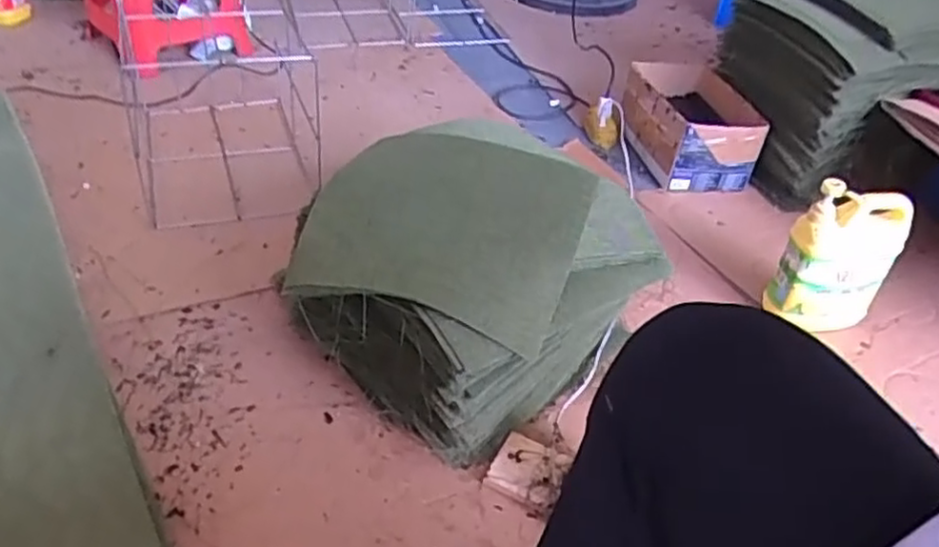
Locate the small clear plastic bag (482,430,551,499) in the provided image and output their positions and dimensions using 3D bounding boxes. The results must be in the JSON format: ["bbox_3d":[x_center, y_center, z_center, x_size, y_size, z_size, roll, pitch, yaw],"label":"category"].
[{"bbox_3d":[0.058,0.222,0.846,0.056,0.017,0.080,21,42,17],"label":"small clear plastic bag"}]

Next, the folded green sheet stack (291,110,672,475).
[{"bbox_3d":[-0.007,0.008,0.922,0.365,0.243,0.340,-28,51,-35],"label":"folded green sheet stack"}]

